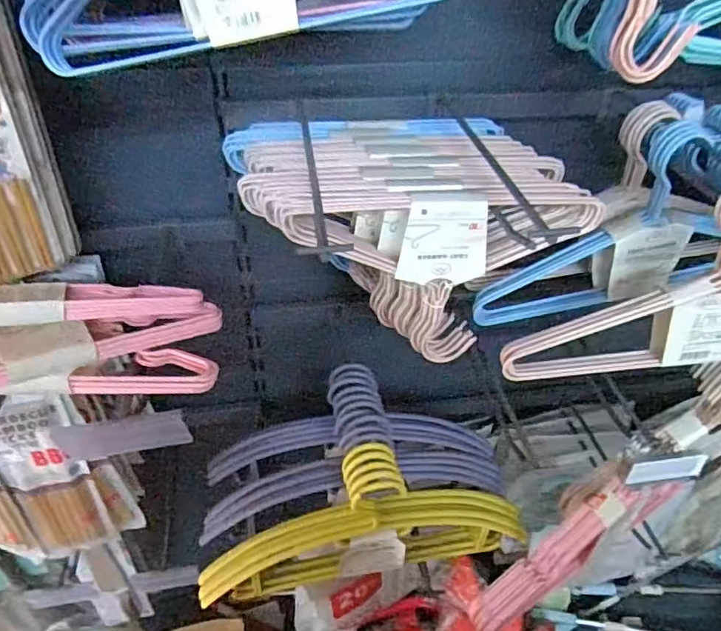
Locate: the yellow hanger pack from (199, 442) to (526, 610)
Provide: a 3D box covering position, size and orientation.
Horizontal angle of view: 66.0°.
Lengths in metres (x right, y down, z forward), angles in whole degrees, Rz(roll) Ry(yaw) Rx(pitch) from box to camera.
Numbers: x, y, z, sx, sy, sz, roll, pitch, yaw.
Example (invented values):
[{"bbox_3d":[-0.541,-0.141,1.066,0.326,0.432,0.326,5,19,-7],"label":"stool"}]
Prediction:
[{"bbox_3d":[0.009,0.251,0.662,0.394,0.210,0.064,-7,40,-10],"label":"yellow hanger pack"}]

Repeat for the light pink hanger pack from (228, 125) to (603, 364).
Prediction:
[{"bbox_3d":[0.043,-0.090,0.618,0.343,0.177,0.220,-7,40,-9],"label":"light pink hanger pack"}]

